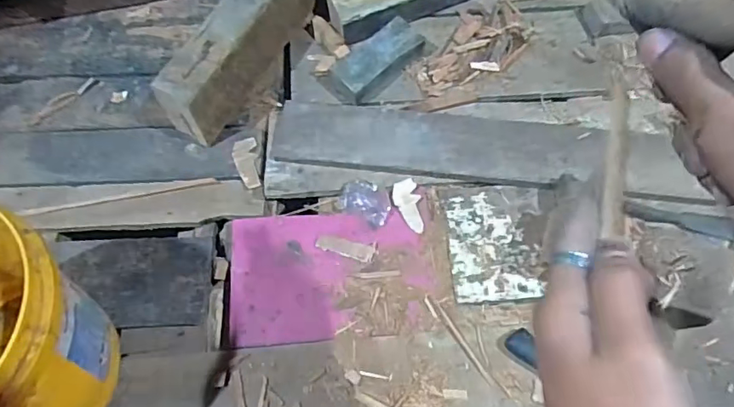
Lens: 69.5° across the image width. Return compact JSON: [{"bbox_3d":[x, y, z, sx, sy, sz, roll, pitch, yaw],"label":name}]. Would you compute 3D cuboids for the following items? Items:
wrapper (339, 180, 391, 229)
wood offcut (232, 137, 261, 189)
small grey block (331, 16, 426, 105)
[{"bbox_3d":[0.000,-0.002,0.777,0.074,0.024,0.051,34,72,15],"label":"wrapper"},{"bbox_3d":[-0.181,-0.062,0.798,0.035,0.008,0.083,-11,66,-3],"label":"wood offcut"},{"bbox_3d":[0.015,-0.236,0.869,0.073,0.035,0.170,41,74,17],"label":"small grey block"}]

